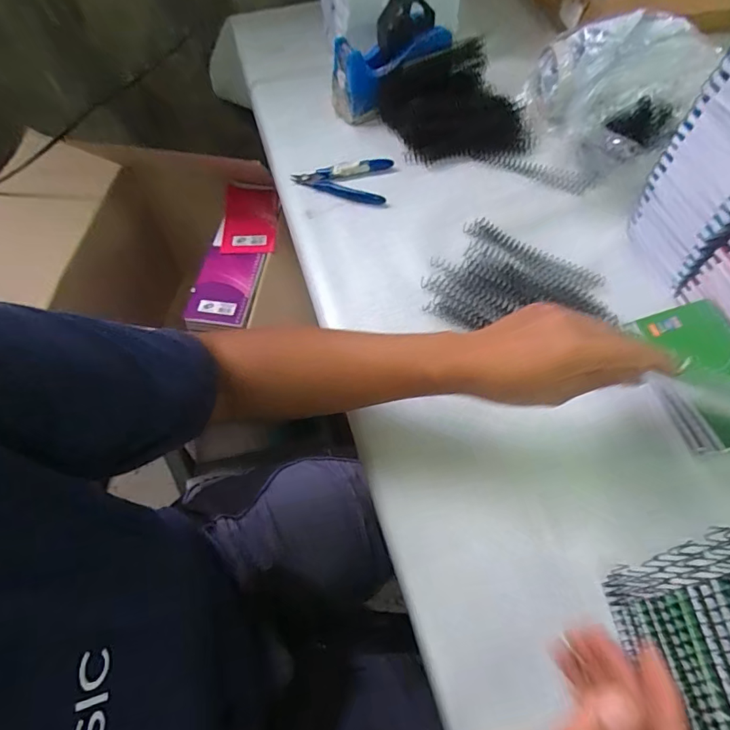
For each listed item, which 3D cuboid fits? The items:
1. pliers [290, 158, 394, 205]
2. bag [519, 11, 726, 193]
[{"bbox_3d":[-0.028,-0.235,0.566,0.114,0.010,0.070,9,63,7],"label":"pliers"},{"bbox_3d":[0.304,-0.326,0.550,0.182,0.112,0.188,-14,62,-5],"label":"bag"}]

